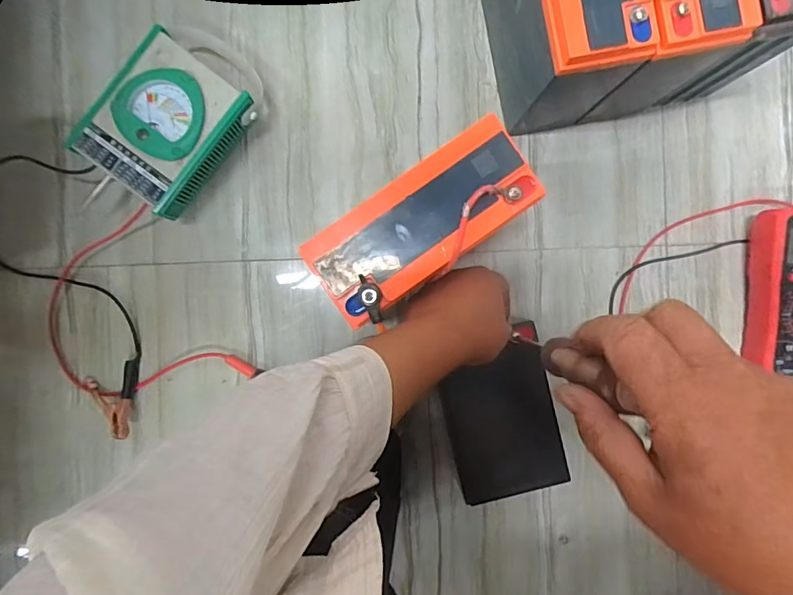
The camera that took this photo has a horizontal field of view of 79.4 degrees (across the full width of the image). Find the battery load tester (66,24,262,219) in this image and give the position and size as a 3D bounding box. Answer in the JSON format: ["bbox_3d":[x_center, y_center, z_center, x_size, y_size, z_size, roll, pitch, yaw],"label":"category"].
[{"bbox_3d":[-0.232,-0.184,0.498,0.128,0.074,0.193,39,89,-2],"label":"battery load tester"}]

